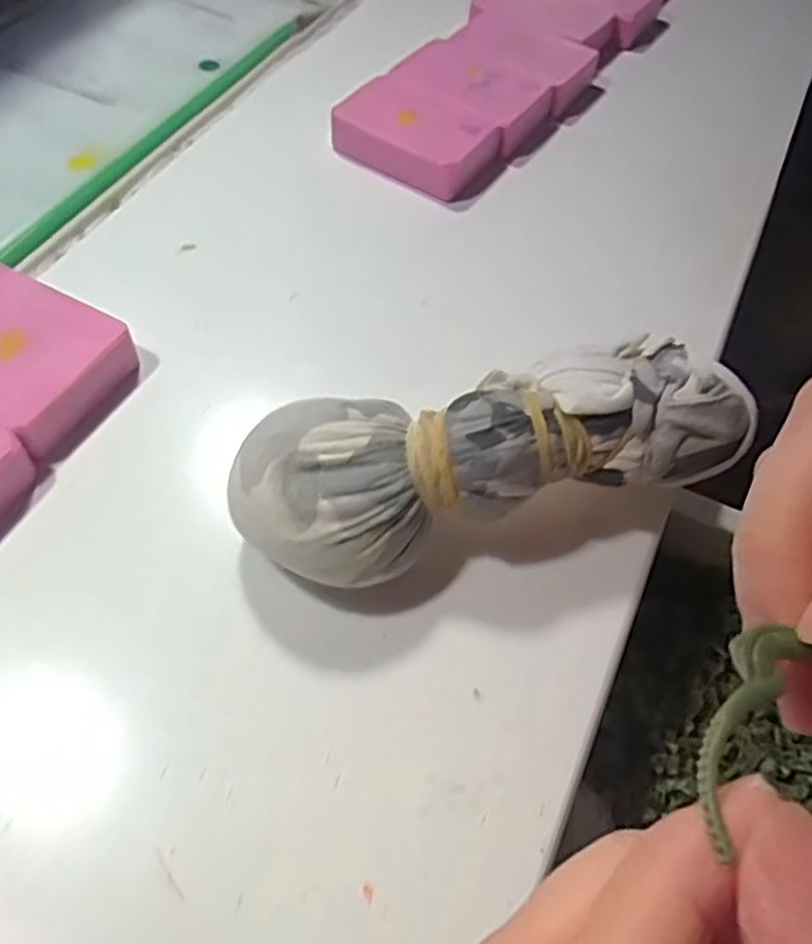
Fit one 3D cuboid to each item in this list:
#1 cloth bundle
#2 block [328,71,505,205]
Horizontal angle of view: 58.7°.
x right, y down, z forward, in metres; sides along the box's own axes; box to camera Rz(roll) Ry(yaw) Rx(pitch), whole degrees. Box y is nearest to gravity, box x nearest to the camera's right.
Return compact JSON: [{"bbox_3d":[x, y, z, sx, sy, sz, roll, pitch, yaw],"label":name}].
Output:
[{"bbox_3d":[0.025,0.000,0.219,0.146,0.050,0.046,-10,59,-10],"label":"cloth bundle"},{"bbox_3d":[0.005,-0.154,0.334,0.068,0.023,0.042,30,61,15],"label":"block"}]

